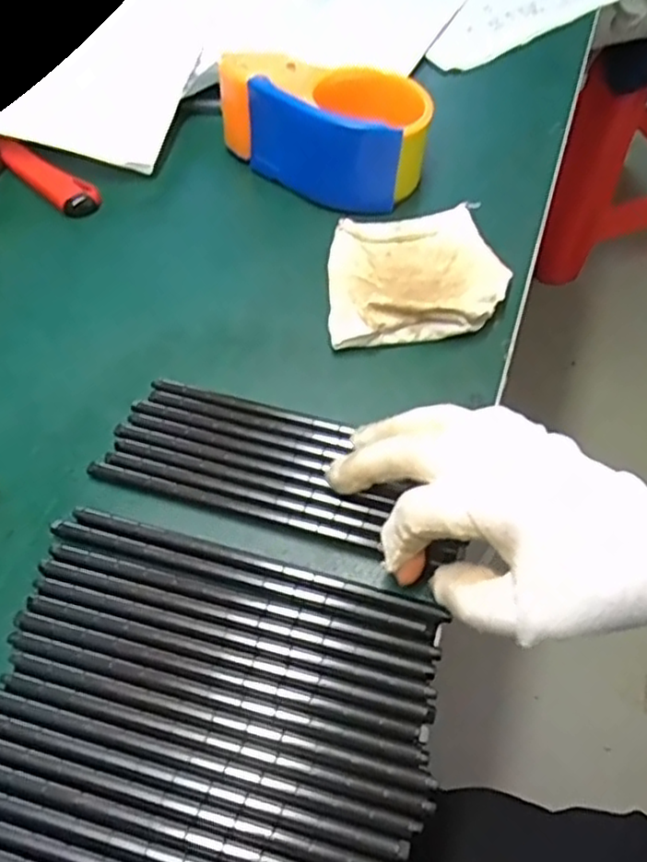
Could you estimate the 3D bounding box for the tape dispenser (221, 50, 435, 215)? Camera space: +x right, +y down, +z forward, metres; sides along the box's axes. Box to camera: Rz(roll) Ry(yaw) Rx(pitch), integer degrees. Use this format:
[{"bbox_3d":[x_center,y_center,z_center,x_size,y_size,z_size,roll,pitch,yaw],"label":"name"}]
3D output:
[{"bbox_3d":[-0.002,-0.196,0.440,0.137,0.060,0.078,16,57,12],"label":"tape dispenser"}]

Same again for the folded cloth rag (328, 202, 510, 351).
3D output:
[{"bbox_3d":[0.050,-0.093,0.394,0.099,0.024,0.093,-8,56,-4],"label":"folded cloth rag"}]

